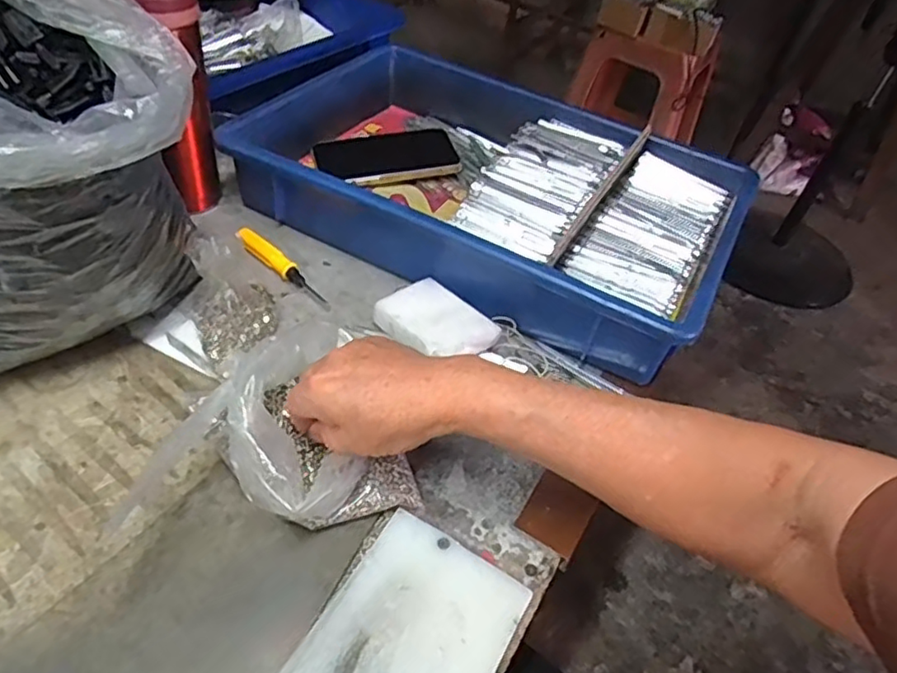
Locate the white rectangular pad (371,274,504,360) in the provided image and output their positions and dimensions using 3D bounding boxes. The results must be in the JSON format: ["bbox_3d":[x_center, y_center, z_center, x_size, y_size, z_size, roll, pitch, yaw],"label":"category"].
[{"bbox_3d":[-0.010,-0.008,0.504,0.064,0.025,0.083,-30,58,-34],"label":"white rectangular pad"}]

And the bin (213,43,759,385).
[{"bbox_3d":[0.034,-0.143,0.605,0.436,0.078,0.280,26,46,14],"label":"bin"}]

